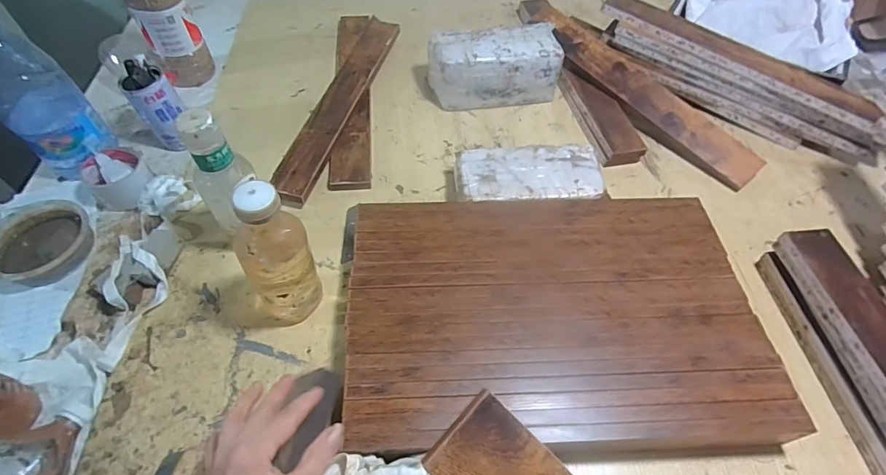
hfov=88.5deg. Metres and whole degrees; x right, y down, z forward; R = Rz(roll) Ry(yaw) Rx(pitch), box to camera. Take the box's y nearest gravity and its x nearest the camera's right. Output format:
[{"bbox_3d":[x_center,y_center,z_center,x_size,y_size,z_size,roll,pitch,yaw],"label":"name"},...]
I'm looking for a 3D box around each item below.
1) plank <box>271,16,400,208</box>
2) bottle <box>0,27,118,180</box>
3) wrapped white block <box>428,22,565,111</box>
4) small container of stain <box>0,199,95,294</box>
[{"bbox_3d":[-0.169,-0.237,0.776,0.067,0.022,0.458,15,55,5],"label":"plank"},{"bbox_3d":[-0.553,-0.184,0.624,0.100,0.224,0.085,-36,63,-24],"label":"bottle"},{"bbox_3d":[0.086,-0.295,0.795,0.219,0.103,0.101,-9,56,-9],"label":"wrapped white block"},{"bbox_3d":[-0.550,0.004,0.607,0.130,0.030,0.136,-3,55,-4],"label":"small container of stain"}]

